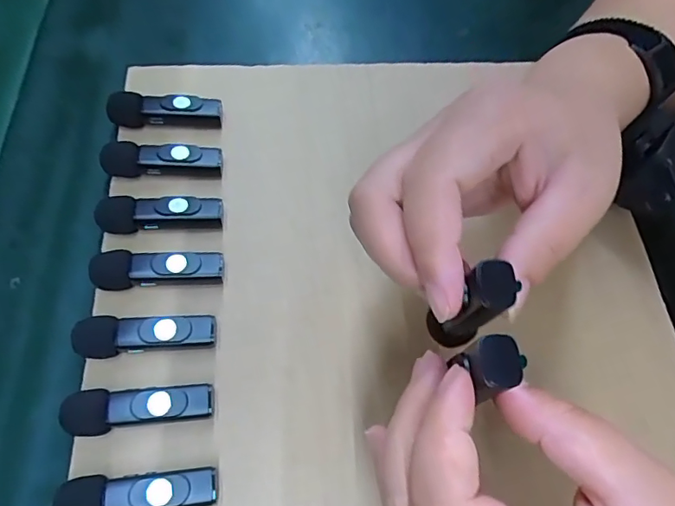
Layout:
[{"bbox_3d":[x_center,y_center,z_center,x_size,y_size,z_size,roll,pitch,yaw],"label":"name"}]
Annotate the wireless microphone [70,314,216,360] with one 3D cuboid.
[{"bbox_3d":[-0.092,0.040,0.244,0.064,0.016,0.018,-5,64,-1],"label":"wireless microphone"}]

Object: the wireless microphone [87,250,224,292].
[{"bbox_3d":[-0.091,0.009,0.259,0.064,0.016,0.018,-5,64,-1],"label":"wireless microphone"}]

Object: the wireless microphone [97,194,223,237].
[{"bbox_3d":[-0.095,-0.020,0.273,0.064,0.017,0.018,-4,64,-1],"label":"wireless microphone"}]

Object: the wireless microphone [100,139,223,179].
[{"bbox_3d":[-0.098,-0.052,0.287,0.063,0.019,0.015,-4,64,-1],"label":"wireless microphone"}]

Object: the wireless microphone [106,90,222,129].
[{"bbox_3d":[-0.101,-0.084,0.301,0.063,0.020,0.013,-3,64,-1],"label":"wireless microphone"}]

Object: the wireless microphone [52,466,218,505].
[{"bbox_3d":[-0.084,0.103,0.214,0.063,0.016,0.019,-4,64,-1],"label":"wireless microphone"}]

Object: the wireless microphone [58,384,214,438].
[{"bbox_3d":[-0.088,0.069,0.230,0.062,0.017,0.019,-8,64,-3],"label":"wireless microphone"}]

